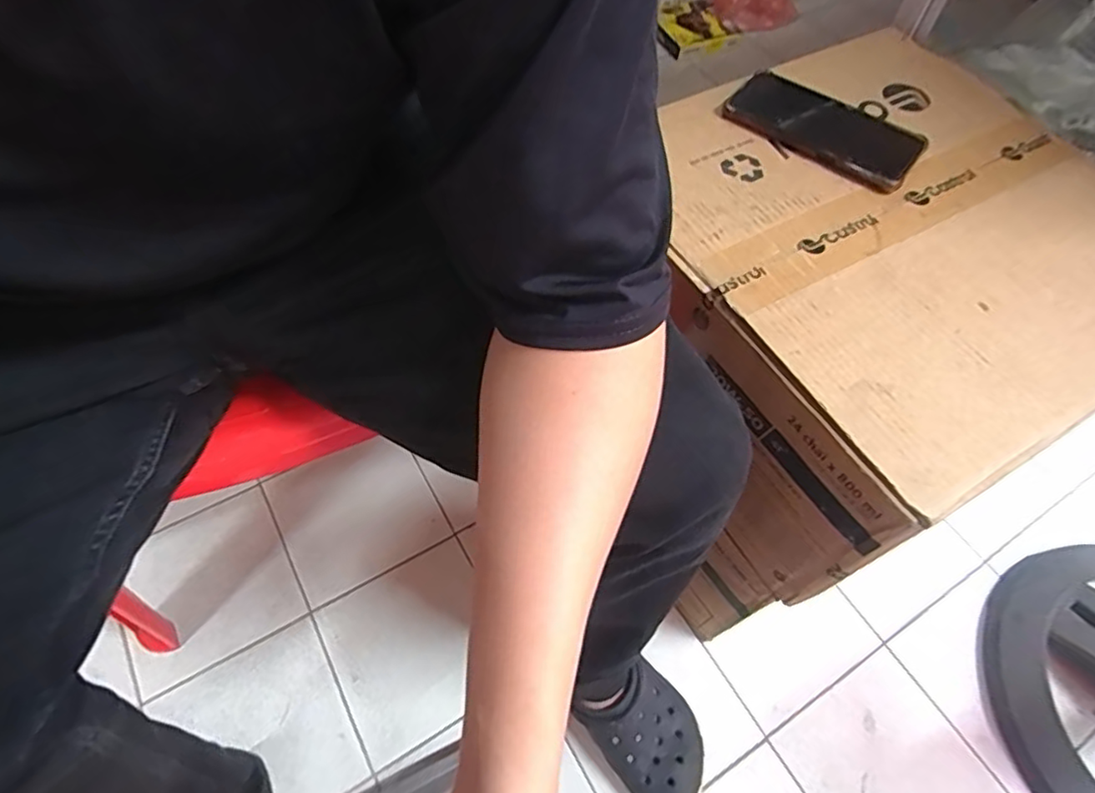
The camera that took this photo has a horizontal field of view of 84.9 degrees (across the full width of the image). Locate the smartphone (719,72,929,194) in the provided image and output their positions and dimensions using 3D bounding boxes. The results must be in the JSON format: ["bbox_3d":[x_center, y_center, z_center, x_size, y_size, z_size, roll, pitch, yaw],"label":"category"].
[{"bbox_3d":[0.237,-0.233,0.518,0.160,0.011,0.087,31,62,16],"label":"smartphone"}]

